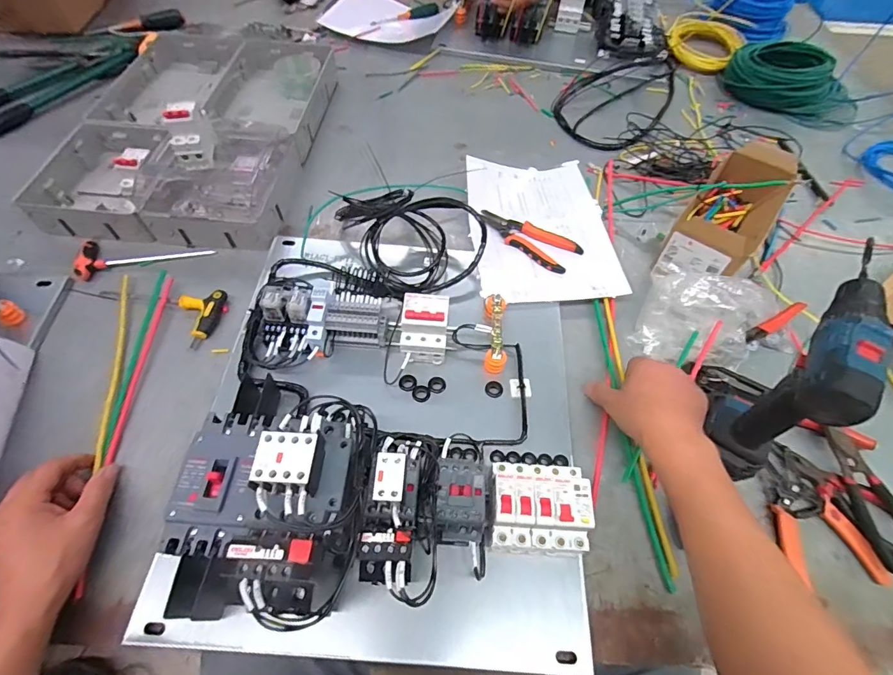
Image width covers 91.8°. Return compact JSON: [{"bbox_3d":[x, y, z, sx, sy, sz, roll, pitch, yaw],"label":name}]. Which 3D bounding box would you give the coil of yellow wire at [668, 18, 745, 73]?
[{"bbox_3d":[0.595,-0.685,1.004,0.159,0.055,0.151,28,62,14],"label":"coil of yellow wire"}]

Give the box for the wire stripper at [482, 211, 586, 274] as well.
[{"bbox_3d":[0.124,-0.157,0.680,0.165,0.018,0.070,33,63,17],"label":"wire stripper"}]

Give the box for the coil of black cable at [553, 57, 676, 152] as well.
[{"bbox_3d":[0.355,-0.512,0.896,0.210,0.040,0.370,27,61,14],"label":"coil of black cable"}]

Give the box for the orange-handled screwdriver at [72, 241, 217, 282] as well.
[{"bbox_3d":[-0.438,-0.120,0.631,0.173,0.025,0.066,-5,59,-5],"label":"orange-handled screwdriver"}]

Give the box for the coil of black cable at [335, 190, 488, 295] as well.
[{"bbox_3d":[-0.052,-0.147,0.620,0.162,0.090,0.191,-38,67,-22],"label":"coil of black cable"}]

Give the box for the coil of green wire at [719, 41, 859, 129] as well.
[{"bbox_3d":[0.723,-0.536,0.900,0.260,0.084,0.158,33,63,17],"label":"coil of green wire"}]

